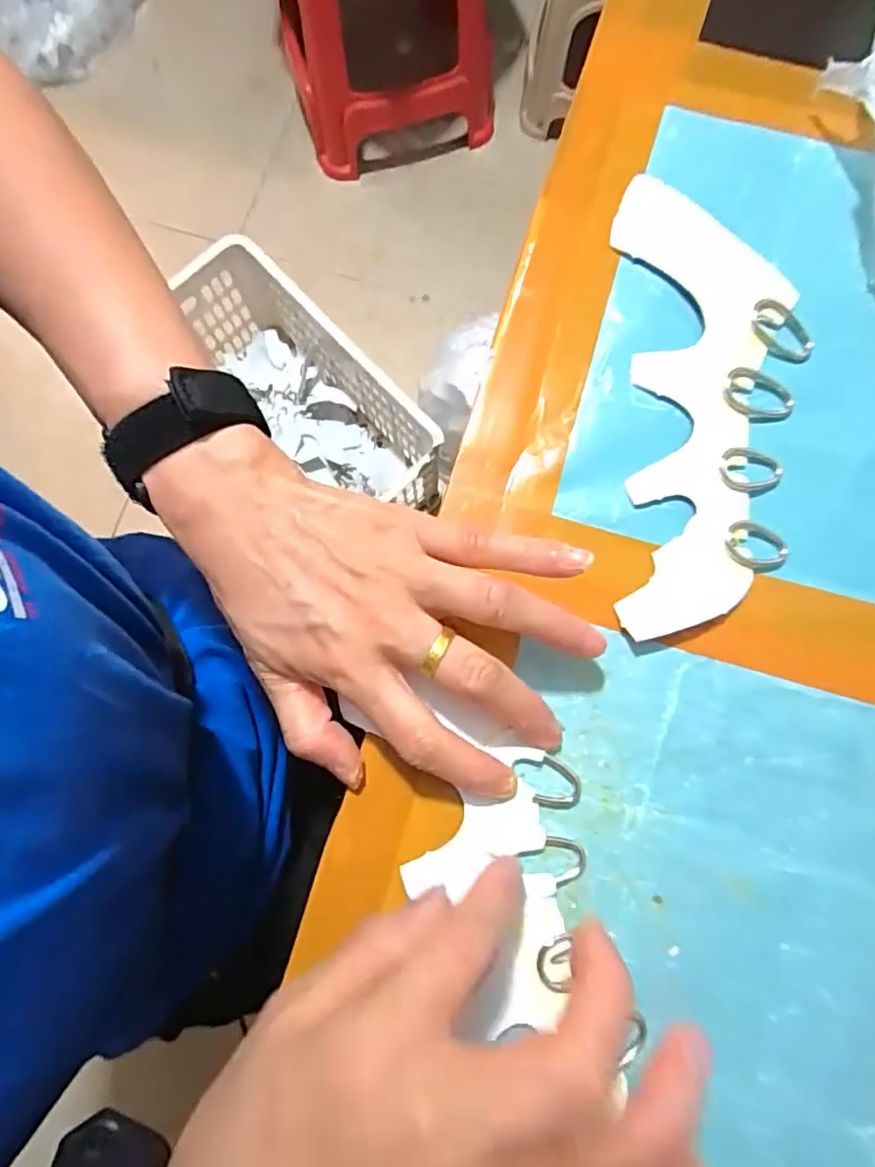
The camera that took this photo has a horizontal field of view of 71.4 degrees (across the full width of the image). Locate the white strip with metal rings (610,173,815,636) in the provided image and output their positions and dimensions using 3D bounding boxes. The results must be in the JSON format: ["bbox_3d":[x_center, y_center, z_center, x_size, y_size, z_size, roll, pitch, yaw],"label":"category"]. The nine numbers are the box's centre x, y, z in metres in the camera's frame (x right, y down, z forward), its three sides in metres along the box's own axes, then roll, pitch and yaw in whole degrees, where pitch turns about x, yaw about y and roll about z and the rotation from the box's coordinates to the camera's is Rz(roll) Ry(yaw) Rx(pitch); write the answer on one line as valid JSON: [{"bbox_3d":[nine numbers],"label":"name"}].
[{"bbox_3d":[0.125,-0.084,0.277,0.080,0.005,0.211,2,80,1],"label":"white strip with metal rings"}]

